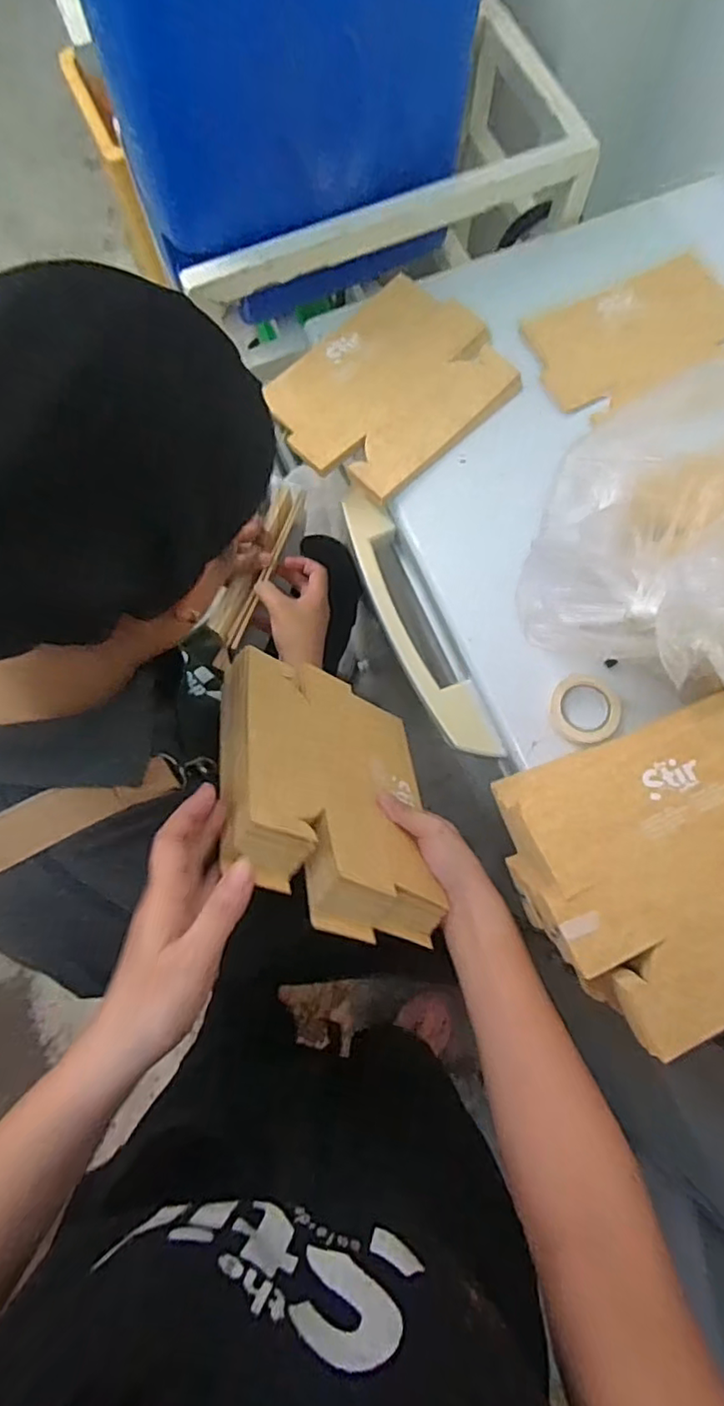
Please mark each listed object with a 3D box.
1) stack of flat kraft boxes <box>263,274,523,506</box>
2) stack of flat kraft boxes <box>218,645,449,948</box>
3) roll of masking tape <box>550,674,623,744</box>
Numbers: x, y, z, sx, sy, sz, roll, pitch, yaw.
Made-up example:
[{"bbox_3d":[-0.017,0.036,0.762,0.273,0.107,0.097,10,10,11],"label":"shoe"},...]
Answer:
[{"bbox_3d":[0.028,-0.328,0.638,0.233,0.016,0.190,-42,78,-9],"label":"stack of flat kraft boxes"},{"bbox_3d":[-0.023,0.064,0.492,0.182,0.030,0.242,26,32,-29],"label":"stack of flat kraft boxes"},{"bbox_3d":[0.199,0.005,0.547,0.059,0.014,0.061,0,75,1],"label":"roll of masking tape"}]

